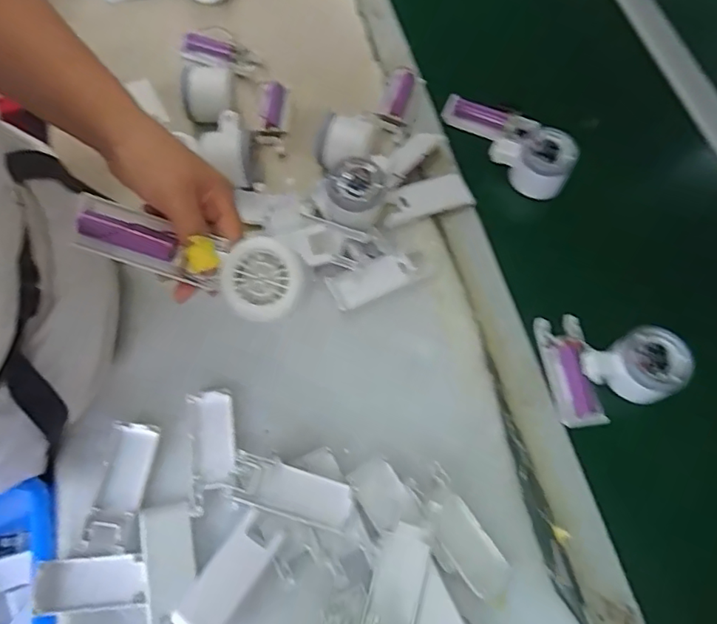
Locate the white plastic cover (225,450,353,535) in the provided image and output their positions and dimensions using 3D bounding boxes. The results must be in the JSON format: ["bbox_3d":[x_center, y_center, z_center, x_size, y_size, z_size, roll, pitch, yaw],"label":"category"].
[{"bbox_3d":[-0.057,0.152,0.451,0.102,0.013,0.040,15,66,5],"label":"white plastic cover"}]

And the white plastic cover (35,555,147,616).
[{"bbox_3d":[-0.214,0.217,0.426,0.082,0.007,0.038,-3,66,-3],"label":"white plastic cover"}]

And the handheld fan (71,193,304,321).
[{"bbox_3d":[-0.121,-0.038,0.375,0.164,0.038,0.047,18,67,11],"label":"handheld fan"}]

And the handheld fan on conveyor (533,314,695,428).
[{"bbox_3d":[0.236,0.043,0.496,0.112,0.043,0.103,-7,66,-5],"label":"handheld fan on conveyor"}]

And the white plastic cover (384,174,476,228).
[{"bbox_3d":[0.071,-0.122,0.578,0.098,0.010,0.044,-19,68,-10],"label":"white plastic cover"}]

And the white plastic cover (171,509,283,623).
[{"bbox_3d":[-0.104,0.211,0.426,0.038,0.010,0.094,32,69,12],"label":"white plastic cover"}]

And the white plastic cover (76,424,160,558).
[{"bbox_3d":[-0.201,0.147,0.454,0.039,0.008,0.103,5,66,0],"label":"white plastic cover"}]

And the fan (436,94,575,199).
[{"bbox_3d":[0.177,-0.195,0.613,0.074,0.052,0.168,-31,56,-14],"label":"fan"}]

